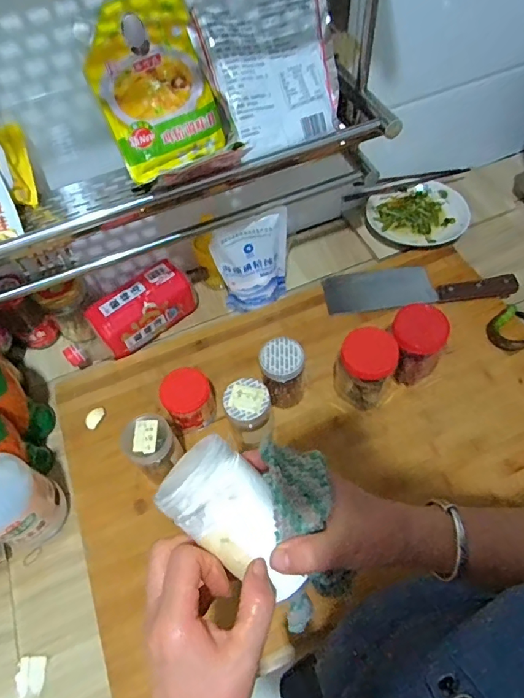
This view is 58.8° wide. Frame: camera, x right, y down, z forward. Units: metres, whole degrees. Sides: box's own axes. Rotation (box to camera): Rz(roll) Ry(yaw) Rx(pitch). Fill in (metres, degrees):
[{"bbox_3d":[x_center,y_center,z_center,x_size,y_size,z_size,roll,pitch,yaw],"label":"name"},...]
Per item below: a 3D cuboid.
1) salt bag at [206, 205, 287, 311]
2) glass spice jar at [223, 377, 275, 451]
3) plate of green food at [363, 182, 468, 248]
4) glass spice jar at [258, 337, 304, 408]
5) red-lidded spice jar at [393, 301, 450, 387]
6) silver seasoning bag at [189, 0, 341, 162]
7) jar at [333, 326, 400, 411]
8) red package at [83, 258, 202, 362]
[{"bbox_3d":[-0.014,-0.126,0.702,0.109,0.175,0.037,-14,59,-4],"label":"salt bag"},{"bbox_3d":[-0.014,0.088,0.604,0.058,0.105,0.069,-8,59,0],"label":"glass spice jar"},{"bbox_3d":[0.281,-0.235,0.845,0.175,0.032,0.158,-18,59,-7],"label":"plate of green food"},{"bbox_3d":[0.029,0.037,0.632,0.056,0.102,0.058,-2,59,3],"label":"glass spice jar"},{"bbox_3d":[0.206,-0.002,0.627,0.068,0.115,0.068,-2,59,3],"label":"red-lidded spice jar"},{"bbox_3d":[0.018,-0.352,0.542,0.166,0.211,0.043,-23,18,-12],"label":"silver seasoning bag"},{"bbox_3d":[0.136,0.028,0.621,0.070,0.109,0.069,-2,59,3],"label":"jar"},{"bbox_3d":[-0.182,-0.066,0.730,0.166,0.072,0.068,-35,63,-16],"label":"red package"}]

